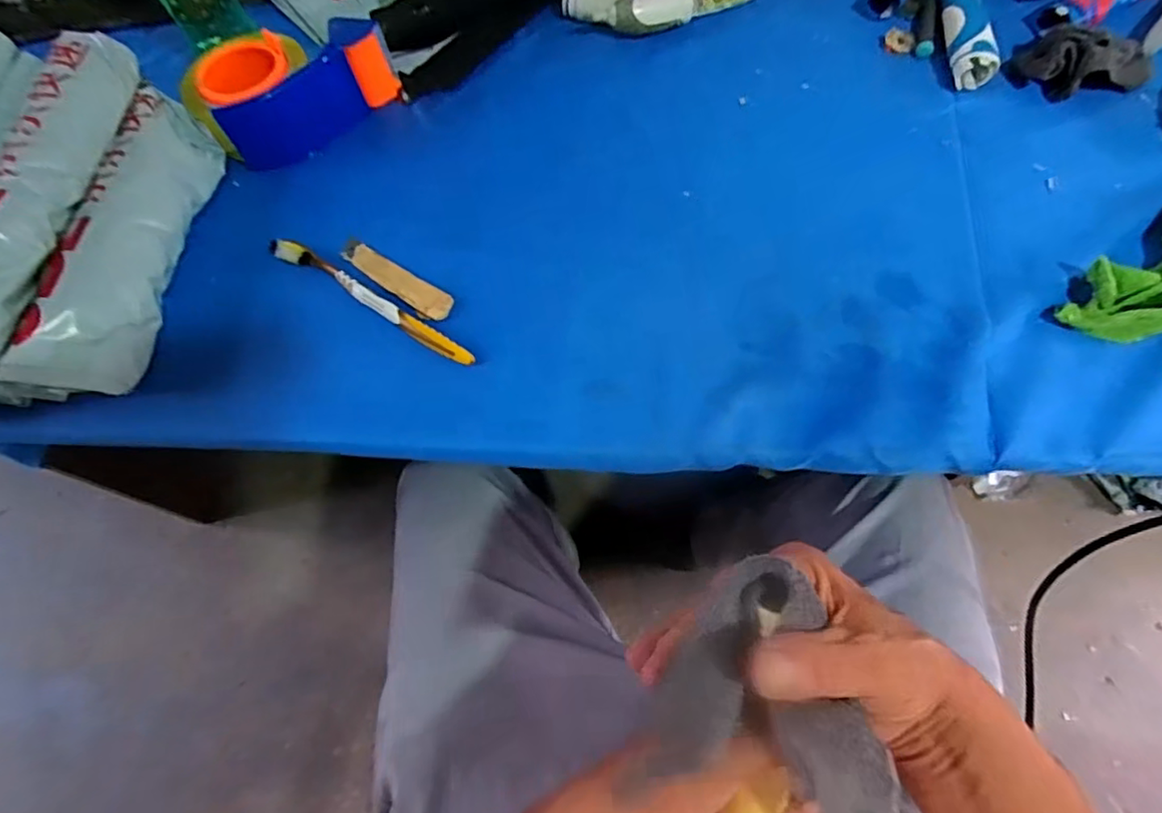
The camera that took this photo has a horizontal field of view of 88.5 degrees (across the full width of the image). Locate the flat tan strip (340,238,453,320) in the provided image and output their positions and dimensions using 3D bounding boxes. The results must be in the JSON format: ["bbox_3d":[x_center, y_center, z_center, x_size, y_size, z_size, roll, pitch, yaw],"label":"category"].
[{"bbox_3d":[-0.142,-0.097,0.451,0.107,0.004,0.025,32,71,17],"label":"flat tan strip"}]

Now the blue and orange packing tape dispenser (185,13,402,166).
[{"bbox_3d":[-0.244,-0.274,0.507,0.162,0.057,0.081,-33,67,-12],"label":"blue and orange packing tape dispenser"}]

